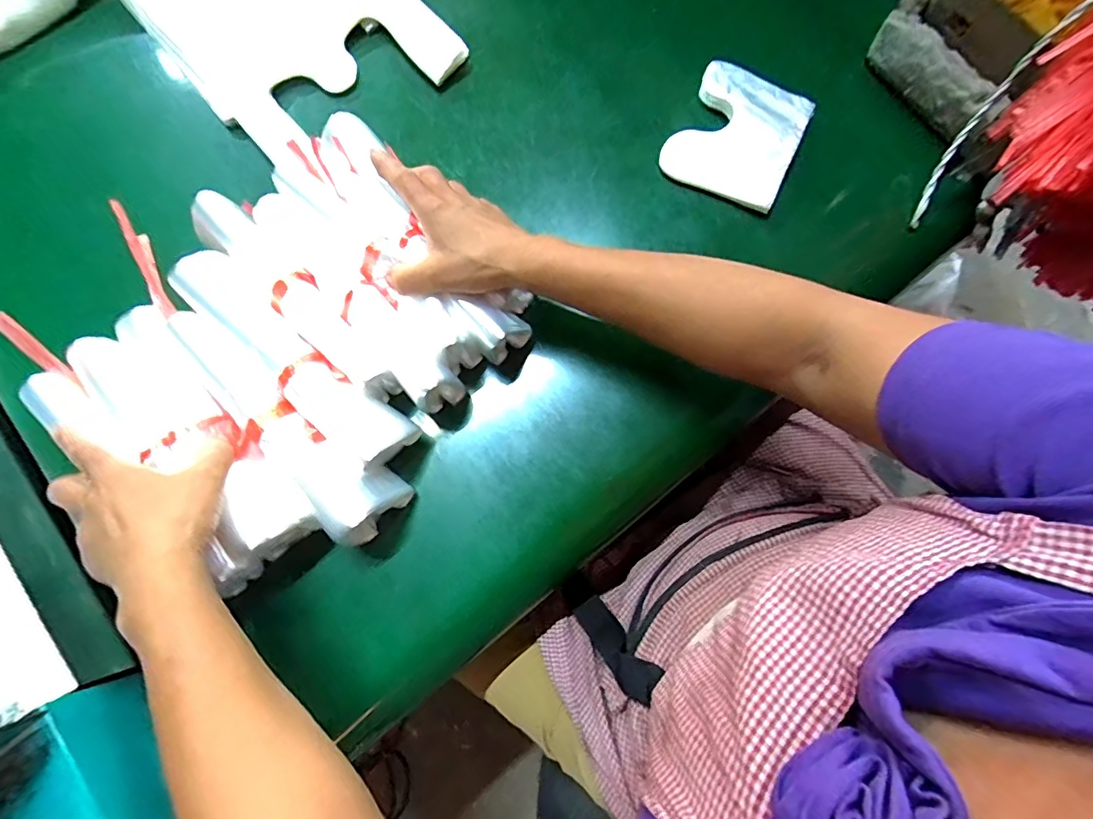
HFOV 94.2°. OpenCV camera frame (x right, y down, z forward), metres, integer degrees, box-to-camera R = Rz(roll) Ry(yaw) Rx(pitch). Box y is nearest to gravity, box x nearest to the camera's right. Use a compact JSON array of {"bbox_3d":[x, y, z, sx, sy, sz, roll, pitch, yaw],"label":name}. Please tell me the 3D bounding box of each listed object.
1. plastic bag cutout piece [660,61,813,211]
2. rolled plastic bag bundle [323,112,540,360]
[{"bbox_3d":[0.171,-0.246,0.456,0.103,0.025,0.120,25,80,4],"label":"plastic bag cutout piece"},{"bbox_3d":[-0.102,-0.137,0.406,0.050,0.047,0.228,-39,87,-7],"label":"rolled plastic bag bundle"}]

